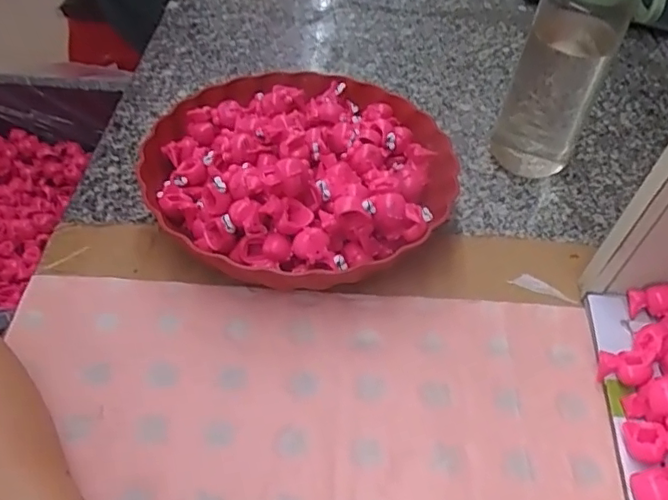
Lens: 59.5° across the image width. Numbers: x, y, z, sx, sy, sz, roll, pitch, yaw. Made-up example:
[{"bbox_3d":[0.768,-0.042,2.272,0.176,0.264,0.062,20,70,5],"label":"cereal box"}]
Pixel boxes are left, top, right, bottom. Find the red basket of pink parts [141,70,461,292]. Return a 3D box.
[{"bbox_3d":[-0.021,-0.063,0.464,0.229,0.087,0.215,3,50,-4],"label":"red basket of pink parts"}]

